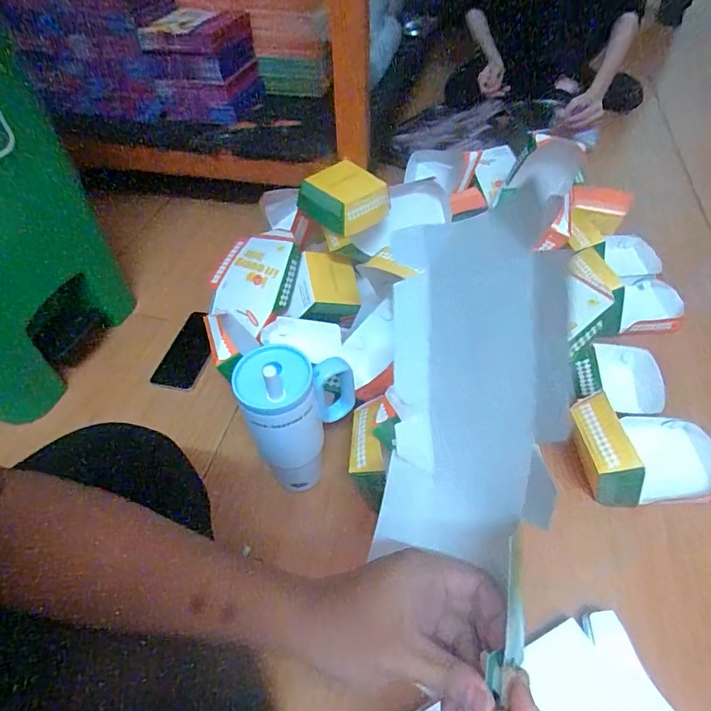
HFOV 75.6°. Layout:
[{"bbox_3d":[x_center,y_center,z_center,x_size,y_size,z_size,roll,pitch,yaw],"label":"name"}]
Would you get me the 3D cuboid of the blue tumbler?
[{"bbox_3d":[-0.059,0.077,0.544,0.126,0.192,0.084,-9,51,-4],"label":"blue tumbler"}]

